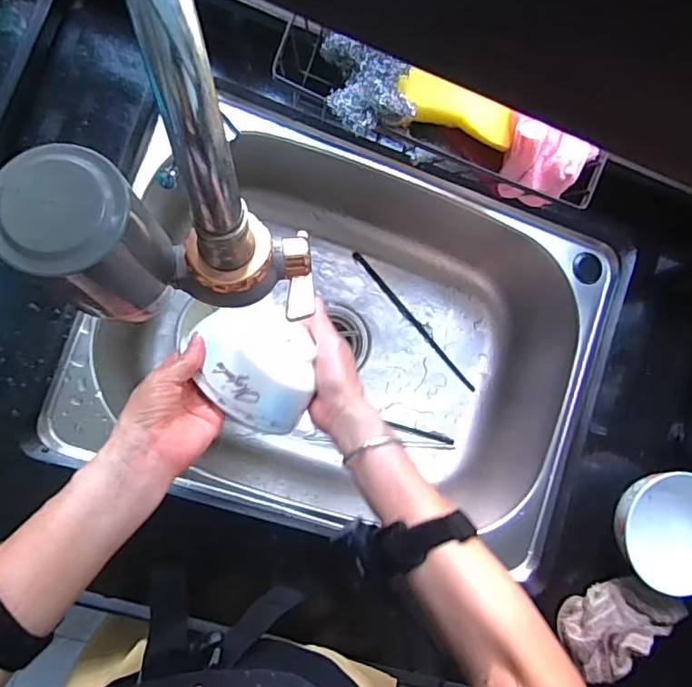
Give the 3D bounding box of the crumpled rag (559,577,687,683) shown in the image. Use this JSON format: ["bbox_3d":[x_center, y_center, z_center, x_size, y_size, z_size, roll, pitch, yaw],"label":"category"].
[{"bbox_3d":[0.298,0.300,0.576,0.127,0.046,0.077,-34,94,-9],"label":"crumpled rag"}]

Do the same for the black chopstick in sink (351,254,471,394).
[{"bbox_3d":[0.101,-0.031,0.789,0.010,0.013,0.264,-41,95,-9],"label":"black chopstick in sink"}]

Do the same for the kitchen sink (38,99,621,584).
[{"bbox_3d":[0.019,-0.020,0.682,0.575,0.199,0.419,20,85,-9],"label":"kitchen sink"}]

